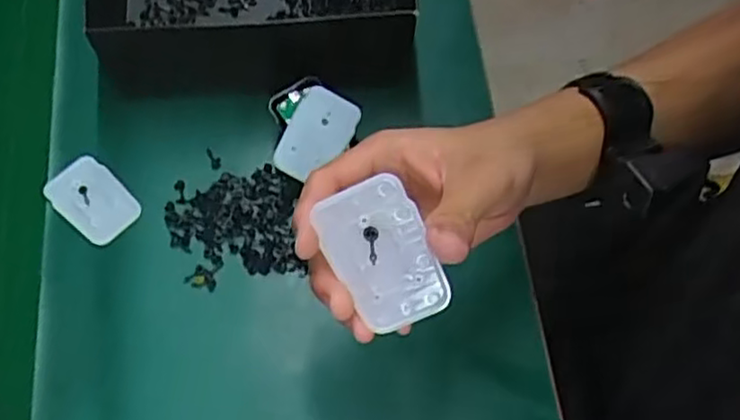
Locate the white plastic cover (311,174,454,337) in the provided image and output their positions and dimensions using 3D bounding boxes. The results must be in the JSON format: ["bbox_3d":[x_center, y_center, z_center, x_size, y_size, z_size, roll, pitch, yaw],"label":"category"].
[{"bbox_3d":[0.007,0.022,0.314,0.041,0.006,0.068,-25,107,7],"label":"white plastic cover"}]

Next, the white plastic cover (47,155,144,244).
[{"bbox_3d":[-0.202,-0.007,0.519,0.067,0.005,0.046,42,70,15],"label":"white plastic cover"}]

